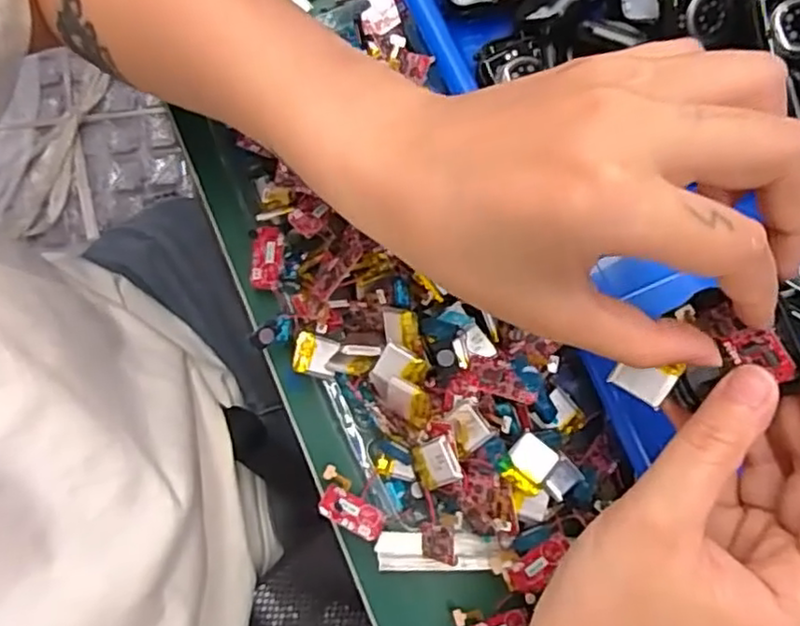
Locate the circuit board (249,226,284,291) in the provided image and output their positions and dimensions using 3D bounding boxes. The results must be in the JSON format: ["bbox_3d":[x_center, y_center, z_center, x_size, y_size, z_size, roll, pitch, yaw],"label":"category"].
[{"bbox_3d":[-0.063,-0.026,0.328,0.016,0.008,0.029,-3,80,0],"label":"circuit board"}]

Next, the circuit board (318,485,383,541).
[{"bbox_3d":[-0.021,0.088,0.302,0.029,0.004,0.015,28,59,2],"label":"circuit board"}]

